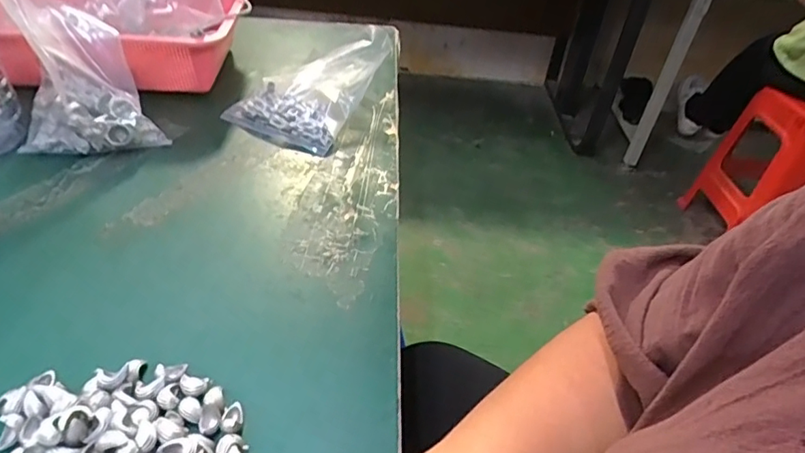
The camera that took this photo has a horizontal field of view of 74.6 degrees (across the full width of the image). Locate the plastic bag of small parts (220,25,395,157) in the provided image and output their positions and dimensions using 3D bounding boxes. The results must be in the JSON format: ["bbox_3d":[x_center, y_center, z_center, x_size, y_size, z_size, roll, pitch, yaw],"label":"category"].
[{"bbox_3d":[-0.111,-0.178,0.627,0.133,0.089,0.177,16,39,13],"label":"plastic bag of small parts"}]

